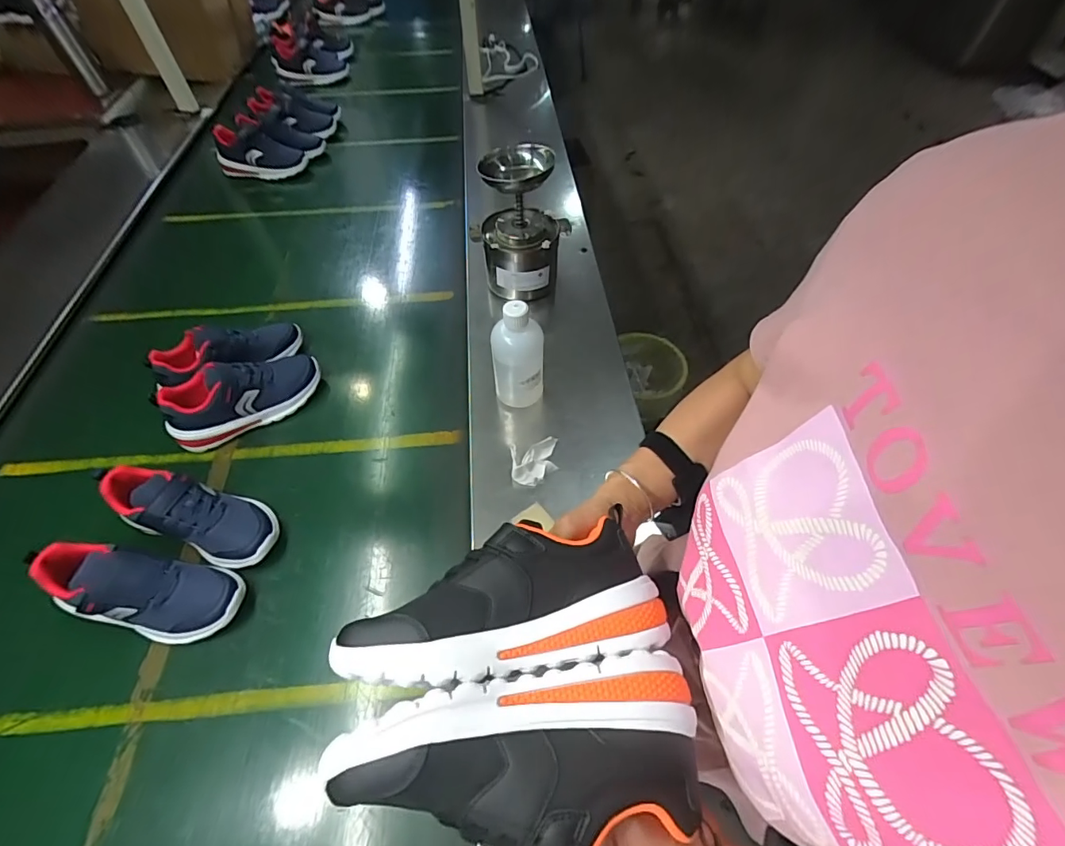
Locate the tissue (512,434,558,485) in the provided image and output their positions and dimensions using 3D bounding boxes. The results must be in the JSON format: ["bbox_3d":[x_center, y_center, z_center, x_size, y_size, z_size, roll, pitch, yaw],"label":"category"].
[{"bbox_3d":[0.004,0.052,0.692,0.067,0.032,0.076,-4,53,-1],"label":"tissue"}]

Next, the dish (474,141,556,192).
[{"bbox_3d":[-0.027,-0.421,0.801,0.119,0.045,0.130,-1,53,1],"label":"dish"}]

